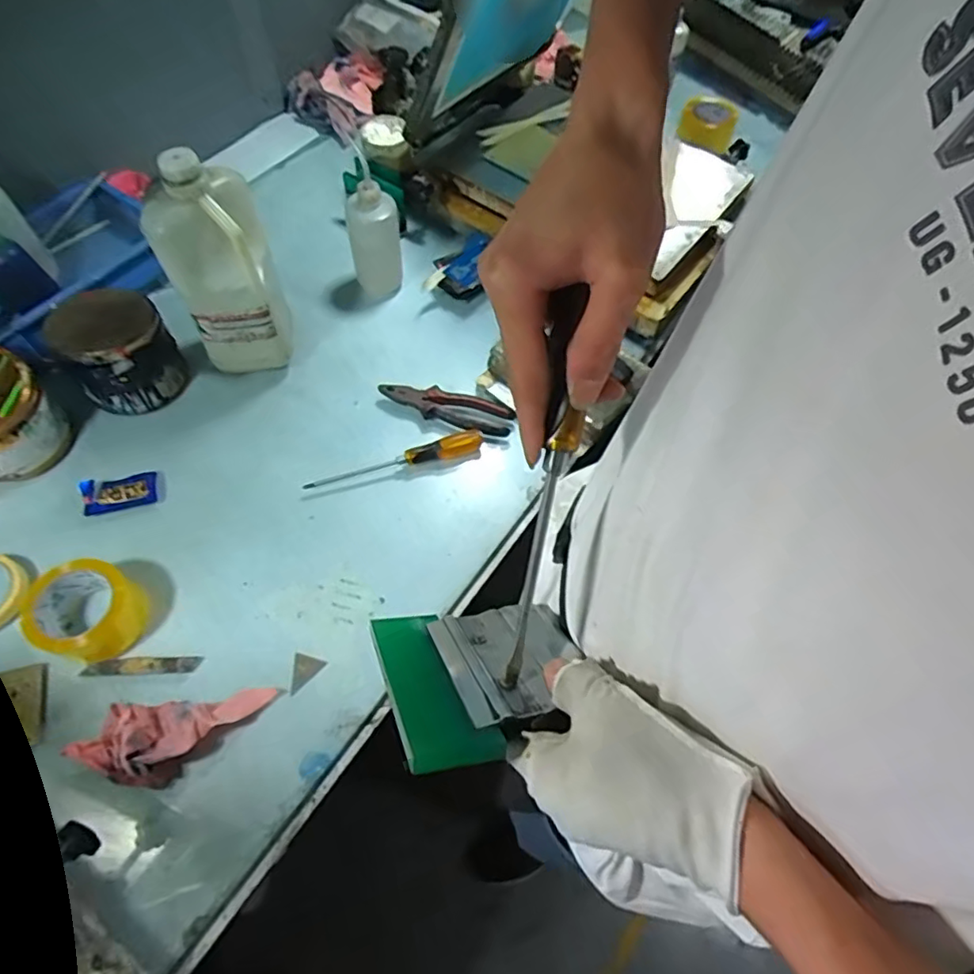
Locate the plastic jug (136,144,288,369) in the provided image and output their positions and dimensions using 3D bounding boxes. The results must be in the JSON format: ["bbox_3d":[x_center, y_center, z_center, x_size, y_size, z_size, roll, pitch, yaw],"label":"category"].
[{"bbox_3d":[-0.332,-0.272,0.757,0.120,0.283,0.103,-13,64,-9],"label":"plastic jug"}]

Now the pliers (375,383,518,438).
[{"bbox_3d":[-0.059,-0.116,0.836,0.191,0.017,0.052,18,63,7],"label":"pliers"}]

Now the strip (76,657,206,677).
[{"bbox_3d":[-0.387,0.202,0.661,0.123,0.004,0.017,-1,62,-10],"label":"strip"}]

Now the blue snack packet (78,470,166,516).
[{"bbox_3d":[-0.470,0.005,0.761,0.099,0.010,0.050,-11,63,-8],"label":"blue snack packet"}]

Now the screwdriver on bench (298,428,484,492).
[{"bbox_3d":[-0.123,-0.036,0.791,0.240,0.024,0.030,-15,64,-10],"label":"screwdriver on bench"}]

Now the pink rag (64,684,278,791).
[{"bbox_3d":[-0.323,0.259,0.608,0.181,0.058,0.082,-6,63,-6],"label":"pink rag"}]

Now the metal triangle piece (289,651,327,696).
[{"bbox_3d":[-0.210,0.215,0.673,0.038,0.004,0.043,17,63,7],"label":"metal triangle piece"}]

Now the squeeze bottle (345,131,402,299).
[{"bbox_3d":[-0.165,-0.379,0.862,0.073,0.204,0.057,-6,63,-6],"label":"squeeze bottle"}]

